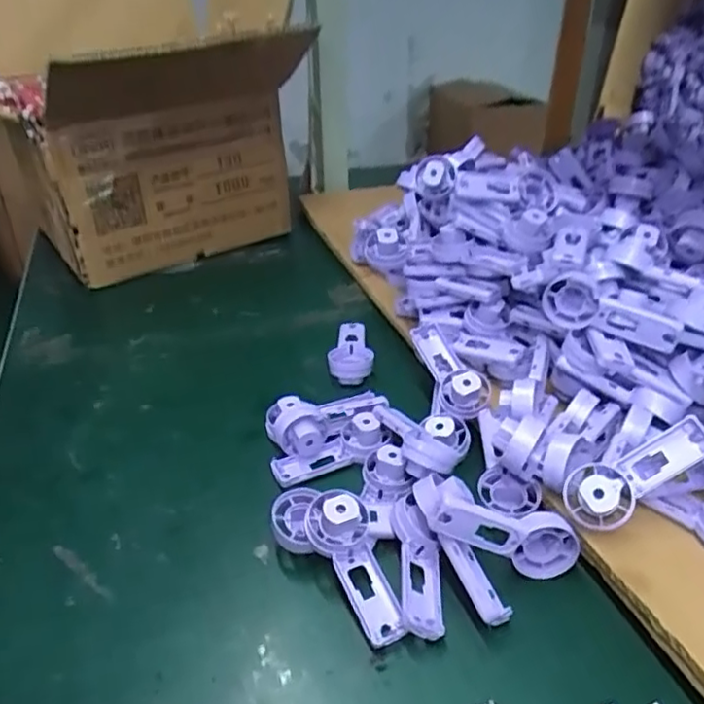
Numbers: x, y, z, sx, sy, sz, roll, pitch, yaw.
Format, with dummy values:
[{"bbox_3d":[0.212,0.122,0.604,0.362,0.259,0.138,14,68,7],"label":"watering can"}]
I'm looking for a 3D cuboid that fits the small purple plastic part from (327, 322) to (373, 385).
[{"bbox_3d":[0.001,-0.001,0.586,0.039,0.023,0.083,-1,33,4],"label":"small purple plastic part"}]

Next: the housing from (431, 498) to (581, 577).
[{"bbox_3d":[0.092,0.108,0.379,0.097,0.039,0.017,21,29,-17],"label":"housing"}]

